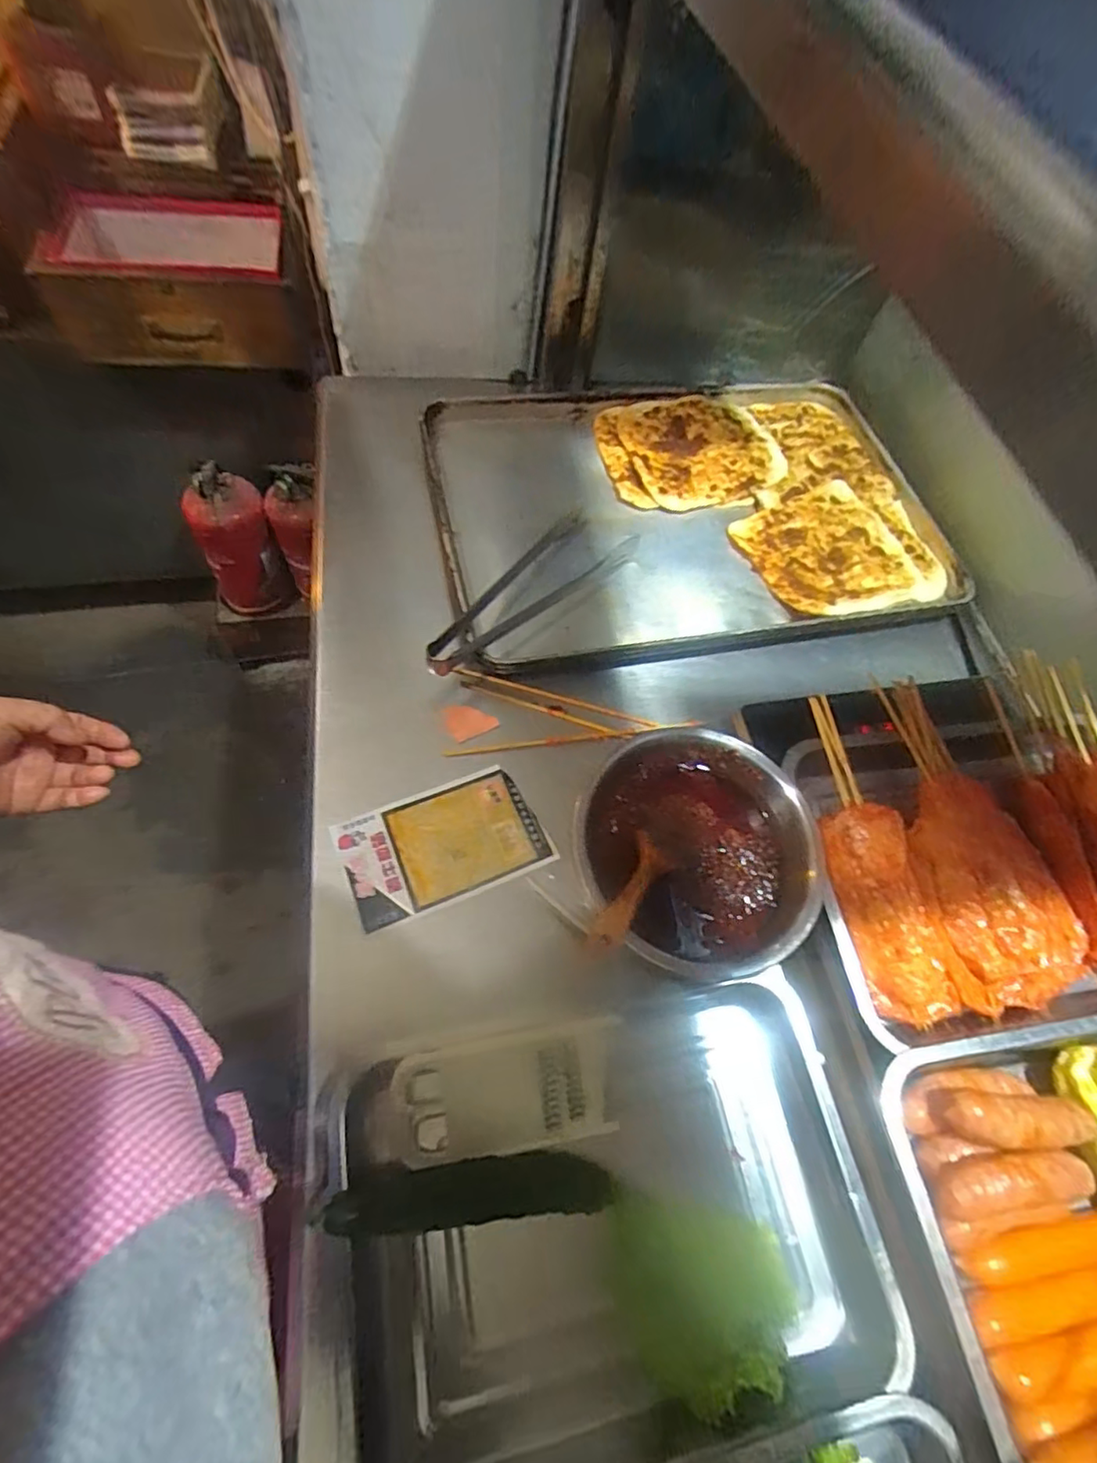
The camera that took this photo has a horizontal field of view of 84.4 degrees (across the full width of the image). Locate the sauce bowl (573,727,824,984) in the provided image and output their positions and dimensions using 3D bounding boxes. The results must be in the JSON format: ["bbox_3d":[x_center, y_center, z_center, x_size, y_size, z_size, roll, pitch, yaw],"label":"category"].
[{"bbox_3d":[0.118,0.094,0.494,0.189,0.093,0.179,4,62,-7],"label":"sauce bowl"}]

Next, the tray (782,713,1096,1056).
[{"bbox_3d":[0.385,0.112,0.522,0.324,0.062,0.255,-4,63,-11],"label":"tray"}]

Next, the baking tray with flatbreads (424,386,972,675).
[{"bbox_3d":[0.166,-0.287,0.737,0.615,0.036,0.420,-8,64,-13],"label":"baking tray with flatbreads"}]

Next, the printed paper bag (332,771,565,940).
[{"bbox_3d":[-0.092,0.099,0.533,0.168,0.013,0.100,-21,64,-14],"label":"printed paper bag"}]

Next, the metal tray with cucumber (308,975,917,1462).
[{"bbox_3d":[0.043,0.327,0.418,0.372,0.073,0.245,-7,64,-12],"label":"metal tray with cucumber"}]

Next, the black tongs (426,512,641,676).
[{"bbox_3d":[-0.022,-0.154,0.642,0.297,0.053,0.084,-40,74,-23],"label":"black tongs"}]

